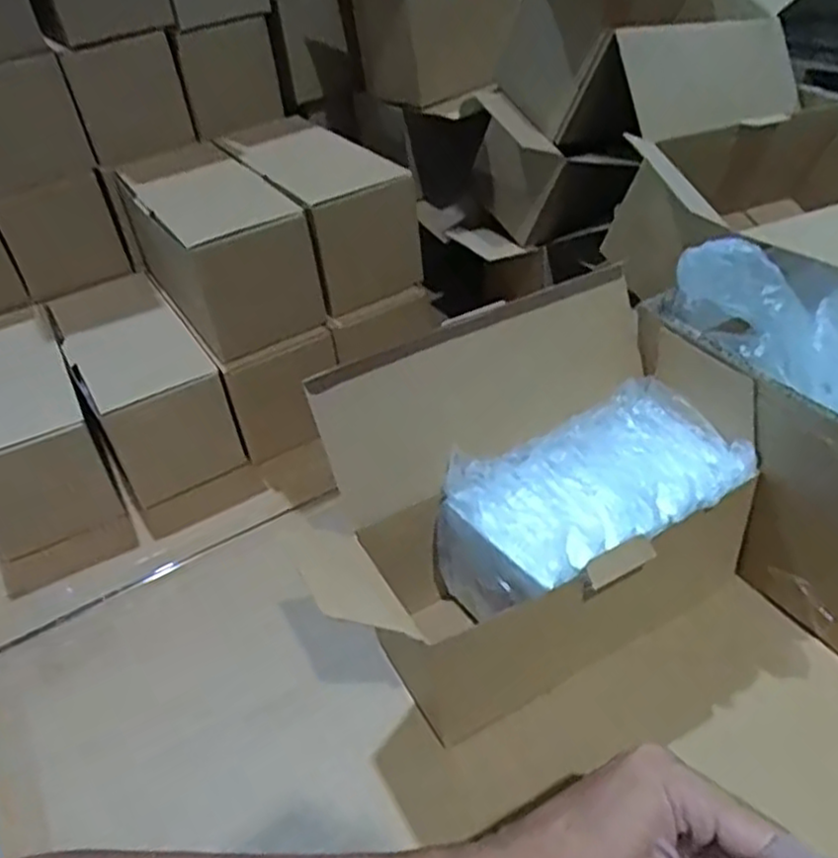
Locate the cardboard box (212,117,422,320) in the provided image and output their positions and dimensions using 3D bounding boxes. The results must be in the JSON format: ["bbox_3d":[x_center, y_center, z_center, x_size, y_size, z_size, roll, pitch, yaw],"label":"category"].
[{"bbox_3d":[-0.093,-0.203,0.659,0.105,0.104,0.220,-25,41,-22],"label":"cardboard box"}]

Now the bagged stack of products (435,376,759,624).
[{"bbox_3d":[0.107,0.061,0.440,0.182,0.110,0.096,-22,40,-19],"label":"bagged stack of products"}]

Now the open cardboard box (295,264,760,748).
[{"bbox_3d":[0.074,0.039,0.425,0.208,0.176,0.131,-22,40,-18],"label":"open cardboard box"}]

